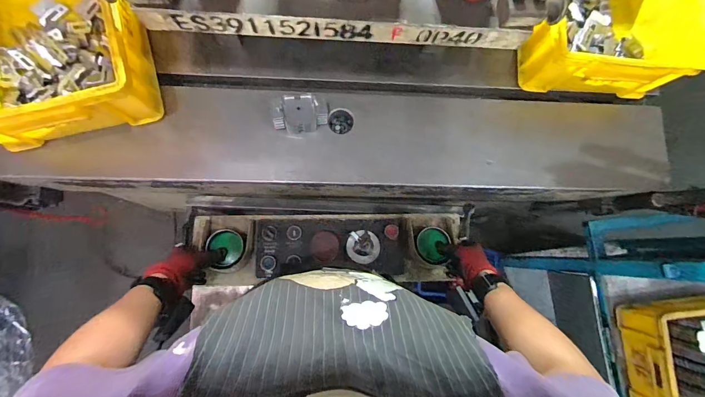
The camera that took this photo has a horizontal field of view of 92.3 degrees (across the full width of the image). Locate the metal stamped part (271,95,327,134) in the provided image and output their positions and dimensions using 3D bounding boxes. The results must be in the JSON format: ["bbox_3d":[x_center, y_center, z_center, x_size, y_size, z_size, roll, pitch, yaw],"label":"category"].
[{"bbox_3d":[-0.089,-0.144,0.580,0.093,0.043,0.060,4,82,-4],"label":"metal stamped part"}]

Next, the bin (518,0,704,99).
[{"bbox_3d":[0.449,-0.366,0.619,0.268,0.151,0.343,4,82,-4],"label":"bin"}]

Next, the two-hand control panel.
[{"bbox_3d":[-0.046,0.103,0.713,0.537,0.094,0.143,0,82,-6],"label":"two-hand control panel"}]

